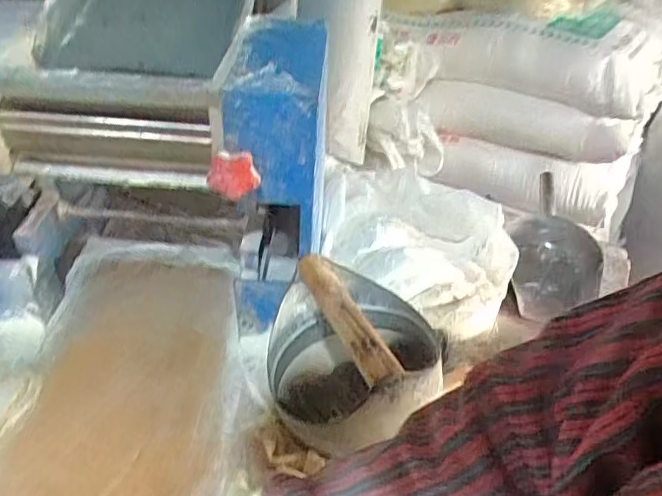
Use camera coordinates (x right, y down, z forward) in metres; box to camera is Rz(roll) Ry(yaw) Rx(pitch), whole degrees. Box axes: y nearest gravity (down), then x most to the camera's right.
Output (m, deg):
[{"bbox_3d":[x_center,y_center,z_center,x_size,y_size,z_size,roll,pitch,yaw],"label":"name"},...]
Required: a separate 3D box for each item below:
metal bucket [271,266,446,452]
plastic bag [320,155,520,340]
[{"bbox_3d":[0.020,0.104,0.561,0.164,0.134,0.176,11,38,9],"label":"metal bucket"},{"bbox_3d":[0.102,-0.018,0.731,0.257,0.067,0.224,17,39,16],"label":"plastic bag"}]

